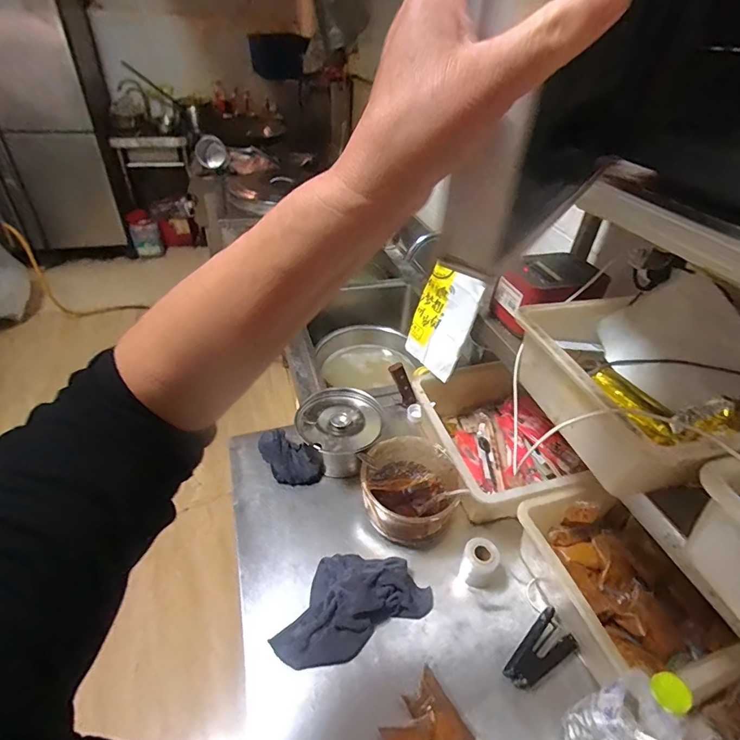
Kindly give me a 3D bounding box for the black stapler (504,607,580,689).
[{"bbox_3d":[0.243,0.407,0.615,0.117,0.023,0.056,-18,45,-25],"label":"black stapler"}]

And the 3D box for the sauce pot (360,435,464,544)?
[{"bbox_3d":[0.070,0.219,0.767,0.166,0.102,0.164,3,40,-2],"label":"sauce pot"}]

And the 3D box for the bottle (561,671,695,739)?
[{"bbox_3d":[0.288,0.398,0.476,0.058,0.214,0.065,-10,42,-17],"label":"bottle"}]

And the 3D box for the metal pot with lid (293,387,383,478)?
[{"bbox_3d":[-0.063,0.134,0.856,0.169,0.107,0.170,13,41,10],"label":"metal pot with lid"}]

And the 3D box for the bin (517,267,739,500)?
[{"bbox_3d":[0.381,0.007,0.547,0.307,0.112,0.270,-7,41,-13],"label":"bin"}]

